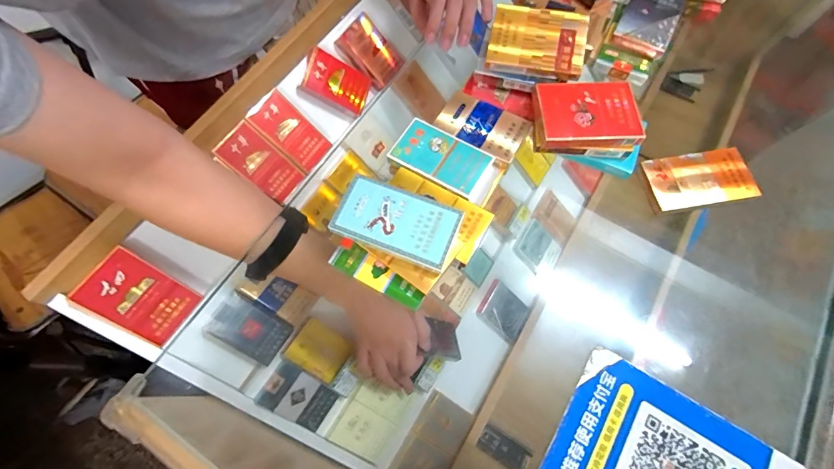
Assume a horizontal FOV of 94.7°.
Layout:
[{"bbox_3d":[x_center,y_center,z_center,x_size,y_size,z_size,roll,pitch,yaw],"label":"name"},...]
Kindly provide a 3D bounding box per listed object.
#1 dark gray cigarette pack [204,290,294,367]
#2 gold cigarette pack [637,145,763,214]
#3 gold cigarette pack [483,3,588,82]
[{"bbox_3d":[-0.202,0.114,0.464,0.086,0.019,0.058,43,68,-24],"label":"dark gray cigarette pack"},{"bbox_3d":[0.274,-0.054,0.379,0.099,0.016,0.056,-9,69,-3],"label":"gold cigarette pack"},{"bbox_3d":[0.122,-0.196,0.393,0.092,0.022,0.068,11,80,8],"label":"gold cigarette pack"}]

